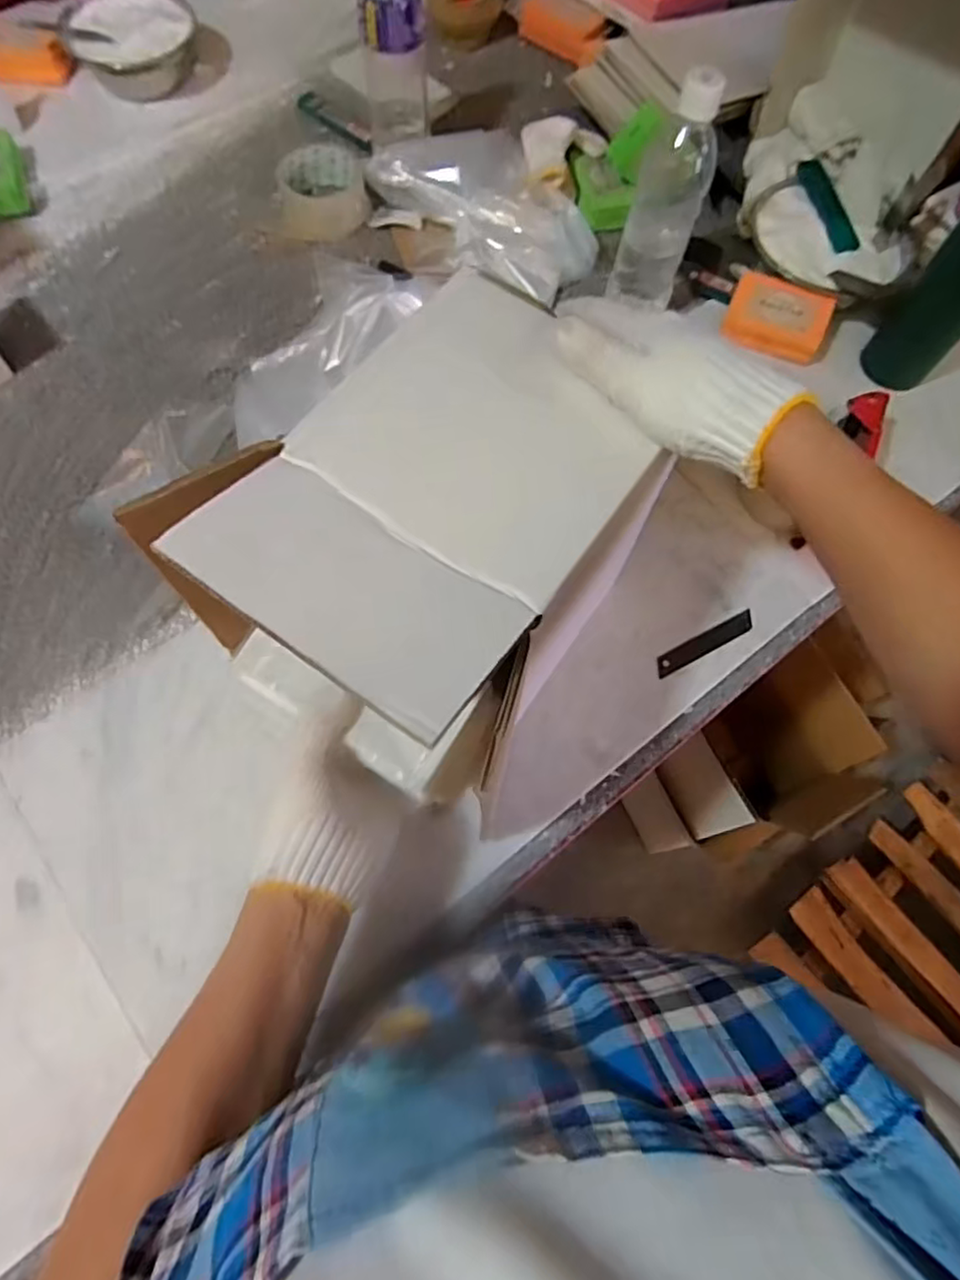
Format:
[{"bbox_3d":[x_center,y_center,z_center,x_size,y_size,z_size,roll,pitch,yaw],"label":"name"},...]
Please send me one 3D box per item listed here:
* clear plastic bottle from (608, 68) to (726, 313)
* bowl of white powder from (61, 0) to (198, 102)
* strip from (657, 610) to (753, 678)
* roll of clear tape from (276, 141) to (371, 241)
[{"bbox_3d":[0.169,-0.403,0.597,0.071,0.186,0.056,15,68,7],"label":"clear plastic bottle"},{"bbox_3d":[-0.414,-0.722,0.783,0.142,0.050,0.133,-1,67,1],"label":"bowl of white powder"},{"bbox_3d":[0.189,0.003,0.548,0.097,0.004,0.017,-27,80,-13],"label":"strip"},{"bbox_3d":[-0.170,-0.493,0.714,0.093,0.037,0.097,-8,67,-2],"label":"roll of clear tape"}]

